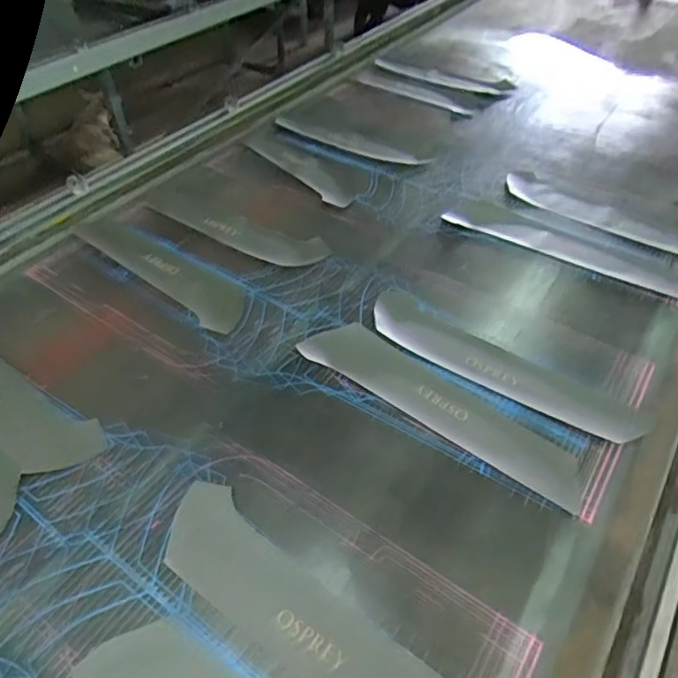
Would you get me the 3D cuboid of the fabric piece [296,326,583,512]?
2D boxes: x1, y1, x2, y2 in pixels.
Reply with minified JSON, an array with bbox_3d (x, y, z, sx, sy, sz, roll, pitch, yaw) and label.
[{"bbox_3d":[0.151,0.089,0.805,0.436,0.020,0.097,29,52,21],"label":"fabric piece"}]

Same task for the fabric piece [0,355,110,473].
[{"bbox_3d":[-0.539,0.075,0.827,0.447,0.009,0.104,25,54,23],"label":"fabric piece"}]

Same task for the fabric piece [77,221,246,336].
[{"bbox_3d":[-0.332,-0.144,1.014,0.430,0.016,0.105,30,56,27],"label":"fabric piece"}]

